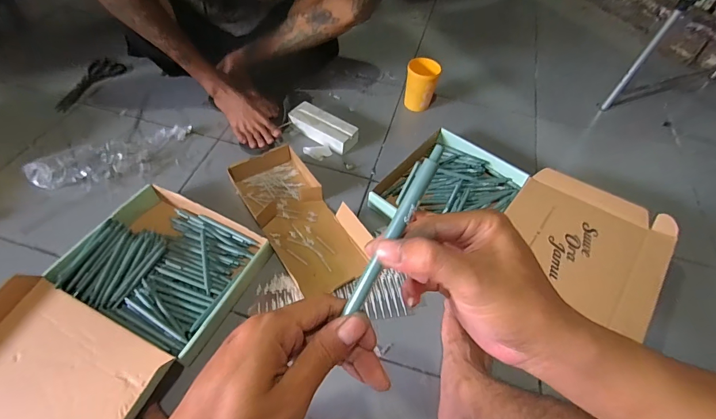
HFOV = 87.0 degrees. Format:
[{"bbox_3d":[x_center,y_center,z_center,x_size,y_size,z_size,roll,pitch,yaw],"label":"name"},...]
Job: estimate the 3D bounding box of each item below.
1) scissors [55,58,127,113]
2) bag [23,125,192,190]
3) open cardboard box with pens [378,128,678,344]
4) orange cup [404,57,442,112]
[{"bbox_3d":[-0.773,-0.358,1.072,0.109,0.012,0.226,20,53,10],"label":"scissors"},{"bbox_3d":[-0.571,-0.125,0.892,0.345,0.041,0.121,-19,56,-18],"label":"bag"},{"bbox_3d":[0.343,0.014,0.841,0.566,0.113,0.322,30,56,17],"label":"open cardboard box with pens"},{"bbox_3d":[0.177,-0.346,1.074,0.088,0.136,0.076,12,52,4],"label":"orange cup"}]

